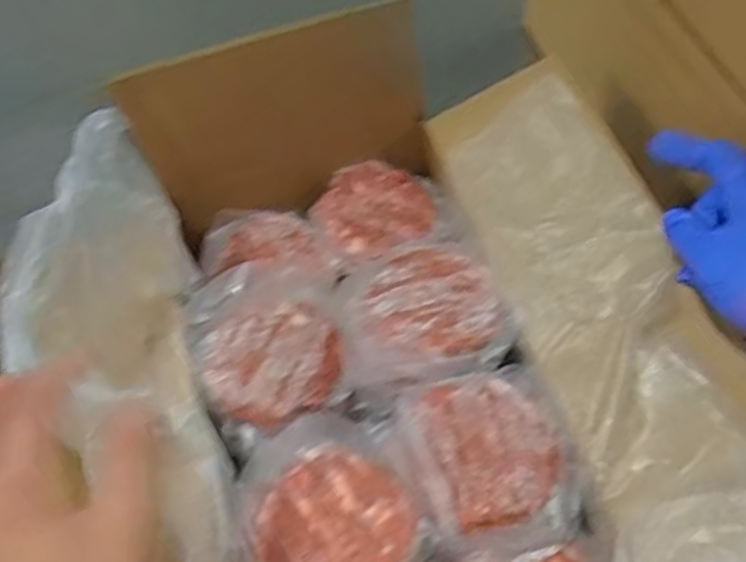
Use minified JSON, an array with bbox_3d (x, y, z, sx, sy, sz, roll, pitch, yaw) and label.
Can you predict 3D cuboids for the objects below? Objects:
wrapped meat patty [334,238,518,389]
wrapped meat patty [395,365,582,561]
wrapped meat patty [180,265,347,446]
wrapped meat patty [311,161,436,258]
[{"bbox_3d":[0.031,0.014,0.517,0.103,0.021,0.111,-3,55,4],"label":"wrapped meat patty"},{"bbox_3d":[0.069,0.109,0.462,0.094,0.031,0.112,-16,65,-9],"label":"wrapped meat patty"},{"bbox_3d":[-0.069,0.042,0.518,0.097,0.030,0.109,-23,69,-8],"label":"wrapped meat patty"},{"bbox_3d":[-0.001,-0.057,0.605,0.085,0.021,0.079,-3,55,4],"label":"wrapped meat patty"}]

